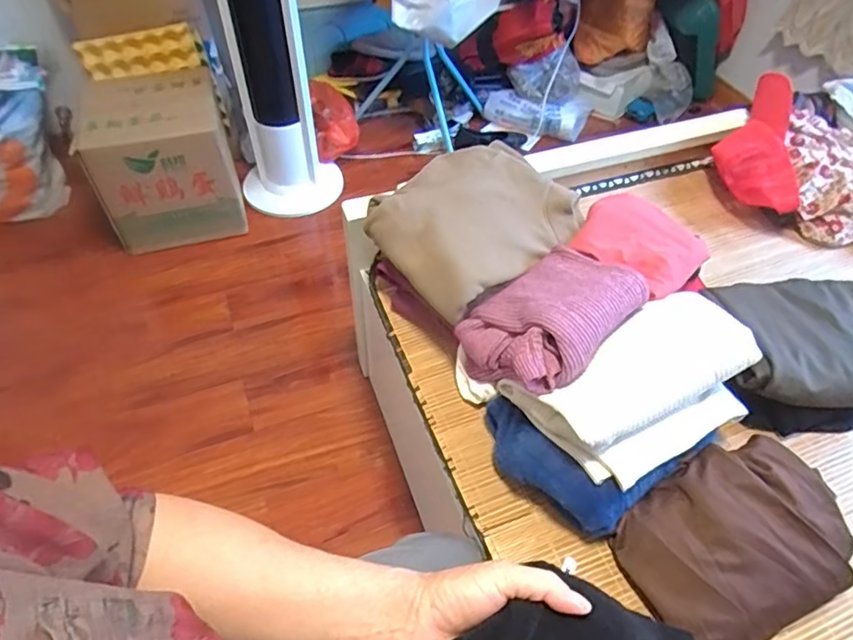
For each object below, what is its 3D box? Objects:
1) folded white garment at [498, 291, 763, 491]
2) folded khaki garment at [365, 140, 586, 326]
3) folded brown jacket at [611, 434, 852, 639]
[{"bbox_3d":[0.258,0.069,0.701,0.256,0.098,0.185,-23,55,-19],"label":"folded white garment"},{"bbox_3d":[0.065,-0.158,0.854,0.262,0.080,0.242,-34,59,-26],"label":"folded khaki garment"},{"bbox_3d":[0.349,0.247,0.646,0.237,0.079,0.182,-23,55,-19],"label":"folded brown jacket"}]

